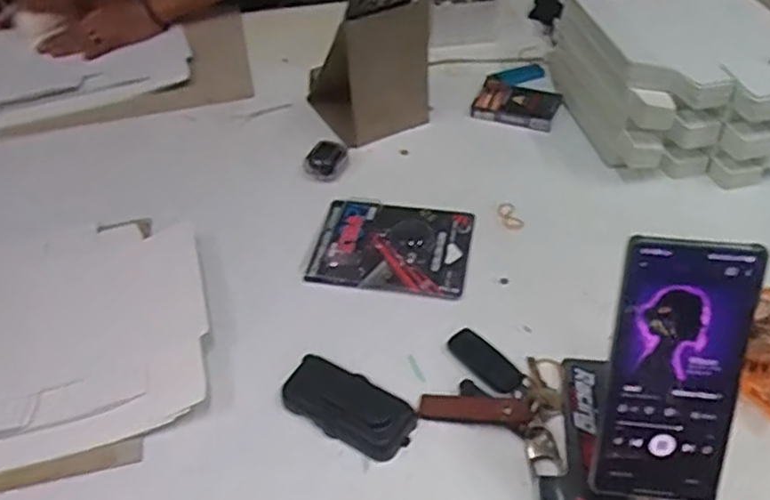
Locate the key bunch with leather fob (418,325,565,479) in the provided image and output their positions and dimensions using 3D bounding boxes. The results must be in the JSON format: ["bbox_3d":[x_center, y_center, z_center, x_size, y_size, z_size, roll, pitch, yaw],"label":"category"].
[{"bbox_3d":[0.094,0.111,0.521,0.112,0.014,0.092,16,49,19],"label":"key bunch with leather fob"}]

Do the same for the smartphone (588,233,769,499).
[{"bbox_3d":[0.170,0.073,0.389,0.077,0.163,0.005,5,15,3],"label":"smartphone"}]

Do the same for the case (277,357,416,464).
[{"bbox_3d":[-0.029,0.122,0.518,0.103,0.019,0.048,22,51,24],"label":"case"}]

